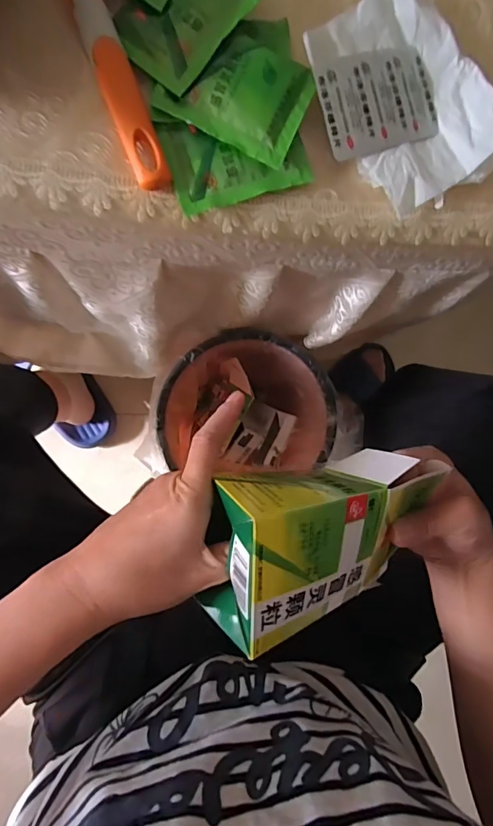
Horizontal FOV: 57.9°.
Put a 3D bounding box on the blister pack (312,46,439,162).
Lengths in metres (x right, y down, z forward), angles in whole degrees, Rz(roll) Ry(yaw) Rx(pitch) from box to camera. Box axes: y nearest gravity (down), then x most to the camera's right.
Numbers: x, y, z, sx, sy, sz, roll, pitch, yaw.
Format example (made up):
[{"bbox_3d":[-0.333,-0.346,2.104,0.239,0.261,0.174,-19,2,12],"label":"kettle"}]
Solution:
[{"bbox_3d":[0.084,-0.196,0.277,0.080,0.004,0.056,-18,95,-8],"label":"blister pack"}]

